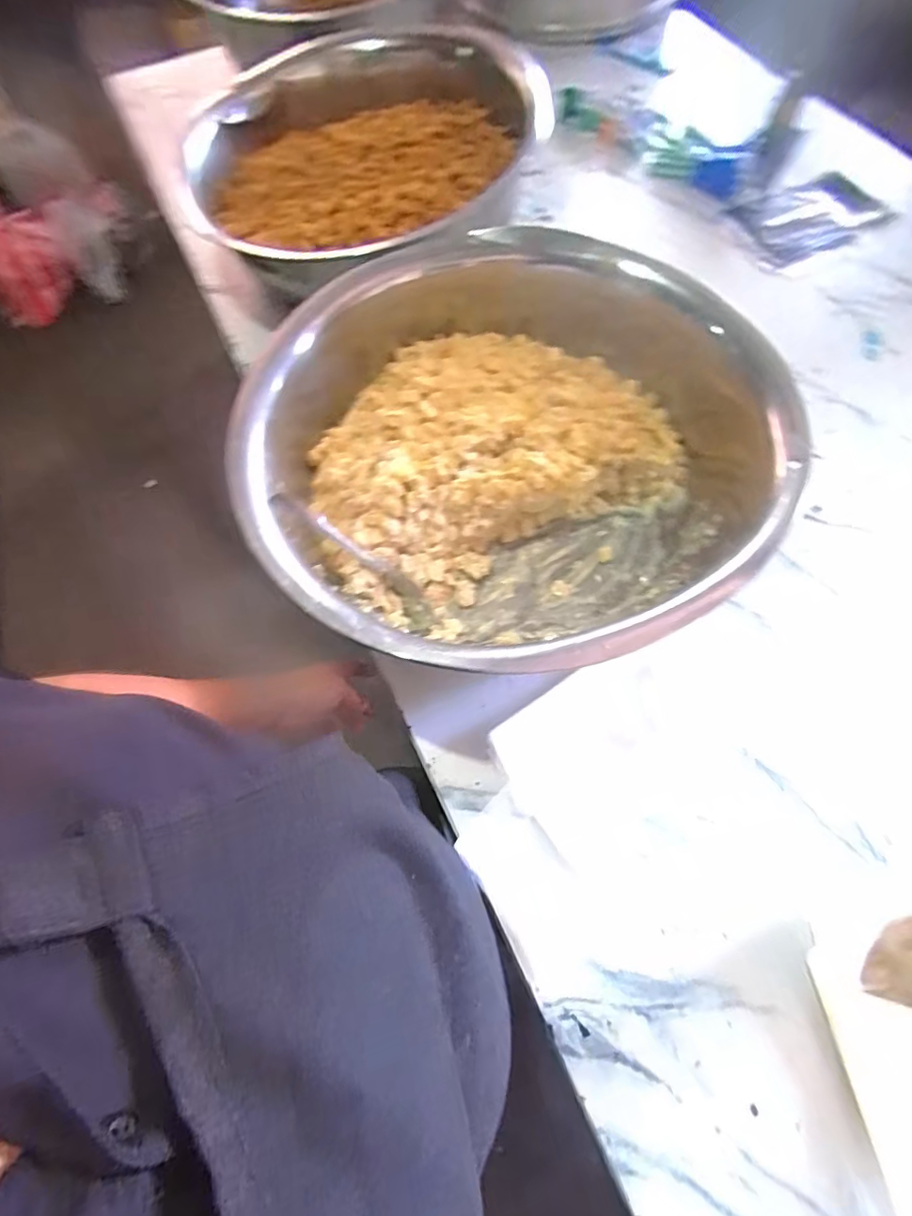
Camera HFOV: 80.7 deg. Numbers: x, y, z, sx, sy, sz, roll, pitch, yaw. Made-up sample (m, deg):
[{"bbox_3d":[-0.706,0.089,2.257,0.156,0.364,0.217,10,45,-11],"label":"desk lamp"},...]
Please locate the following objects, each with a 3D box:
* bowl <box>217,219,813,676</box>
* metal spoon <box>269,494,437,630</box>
[{"bbox_3d":[0.058,-0.173,0.624,0.544,0.178,0.543,-1,65,2],"label":"bowl"},{"bbox_3d":[-0.103,-0.049,0.577,0.213,0.028,0.032,40,68,-21],"label":"metal spoon"}]

